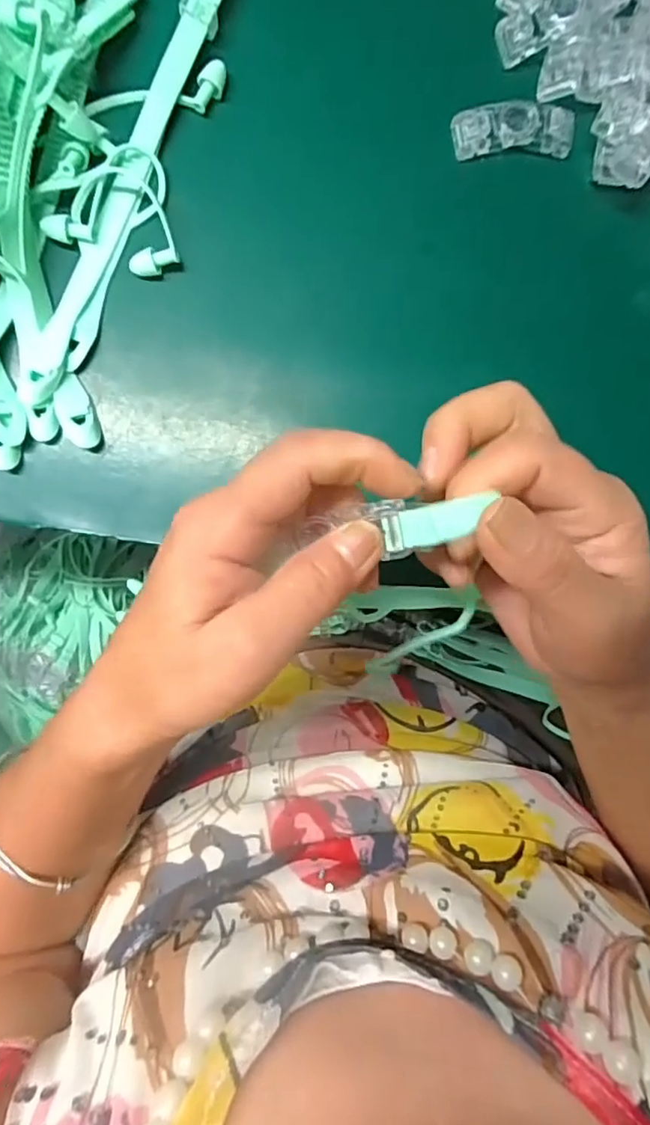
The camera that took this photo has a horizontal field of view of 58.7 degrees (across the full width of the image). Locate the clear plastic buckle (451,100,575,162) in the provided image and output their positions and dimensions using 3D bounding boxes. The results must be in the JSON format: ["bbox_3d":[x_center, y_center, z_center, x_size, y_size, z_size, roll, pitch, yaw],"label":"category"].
[{"bbox_3d":[0.093,-0.213,0.285,0.060,0.010,0.021,-4,93,-4],"label":"clear plastic buckle"}]

